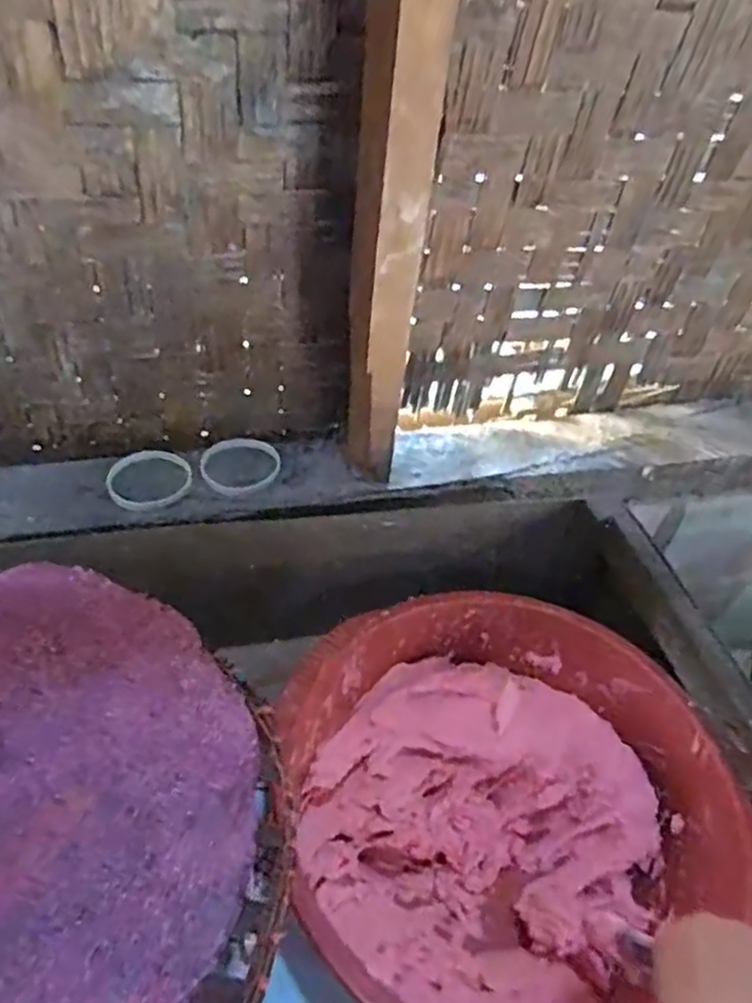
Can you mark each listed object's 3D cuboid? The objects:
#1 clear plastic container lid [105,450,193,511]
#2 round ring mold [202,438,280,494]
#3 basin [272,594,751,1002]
[{"bbox_3d":[-0.250,-0.027,0.782,0.090,0.005,0.090,4,46,-4],"label":"clear plastic container lid"},{"bbox_3d":[-0.157,-0.045,0.814,0.092,0.008,0.084,4,46,-4],"label":"round ring mold"},{"bbox_3d":[0.110,0.253,0.602,0.325,0.144,0.336,4,46,-4],"label":"basin"}]

